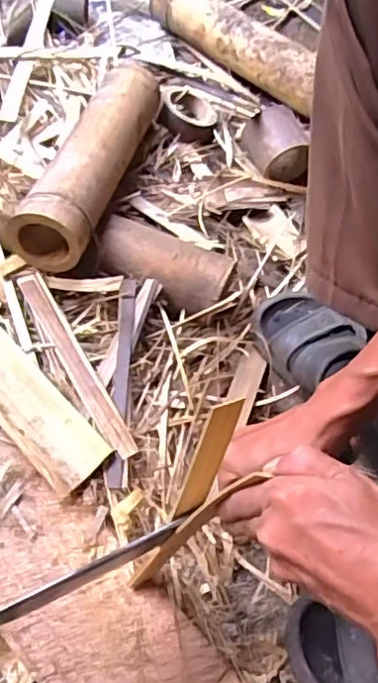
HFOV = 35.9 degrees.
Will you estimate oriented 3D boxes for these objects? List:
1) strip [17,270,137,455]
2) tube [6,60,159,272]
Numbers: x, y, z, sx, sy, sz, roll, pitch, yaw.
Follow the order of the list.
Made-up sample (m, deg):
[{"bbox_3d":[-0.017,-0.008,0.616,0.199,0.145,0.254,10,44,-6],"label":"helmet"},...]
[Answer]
[{"bbox_3d":[-0.117,0.018,0.597,0.024,0.007,0.234,-27,64,-16],"label":"strip"},{"bbox_3d":[-0.106,-0.231,0.683,0.077,0.079,0.329,14,61,7],"label":"tube"}]

